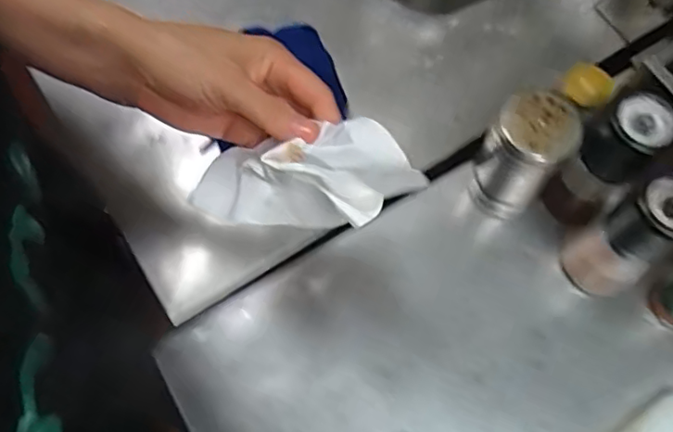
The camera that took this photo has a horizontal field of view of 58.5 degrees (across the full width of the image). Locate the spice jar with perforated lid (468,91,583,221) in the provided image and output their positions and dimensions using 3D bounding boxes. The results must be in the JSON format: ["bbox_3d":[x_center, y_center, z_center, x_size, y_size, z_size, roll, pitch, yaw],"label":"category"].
[{"bbox_3d":[0.146,-0.047,0.489,0.059,0.114,0.058,1,69,-2],"label":"spice jar with perforated lid"}]

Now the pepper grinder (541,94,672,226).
[{"bbox_3d":[0.208,-0.042,0.473,0.048,0.125,0.052,39,73,11],"label":"pepper grinder"}]

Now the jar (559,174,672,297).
[{"bbox_3d":[0.219,0.020,0.453,0.045,0.138,0.052,-34,75,-14],"label":"jar"}]

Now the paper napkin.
[{"bbox_3d":[-0.021,-0.017,0.345,0.128,0.062,0.045,-8,65,32],"label":"paper napkin"}]

